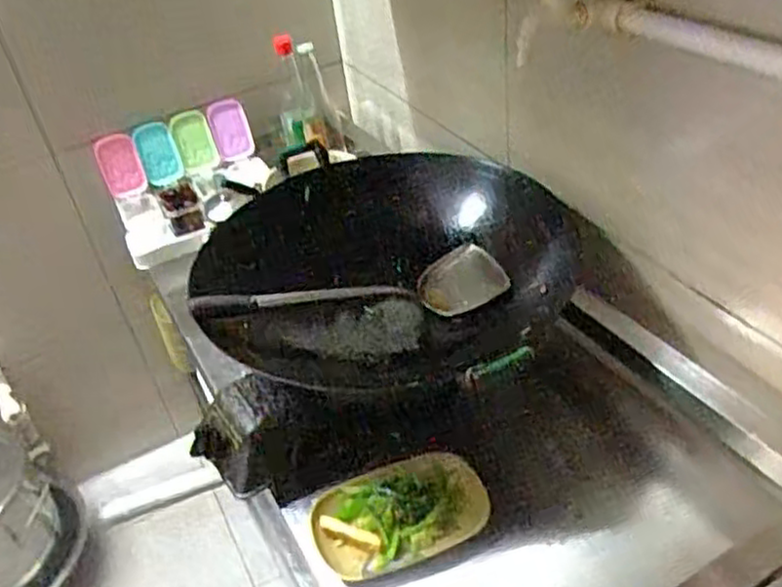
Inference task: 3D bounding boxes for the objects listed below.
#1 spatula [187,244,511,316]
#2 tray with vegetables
[{"bbox_3d":[-0.047,-0.011,0.922,0.389,0.054,0.096,-3,37,-16],"label":"spatula"},{"bbox_3d":[0.011,0.260,0.846,0.196,0.056,0.126,-14,39,-9],"label":"tray with vegetables"}]

